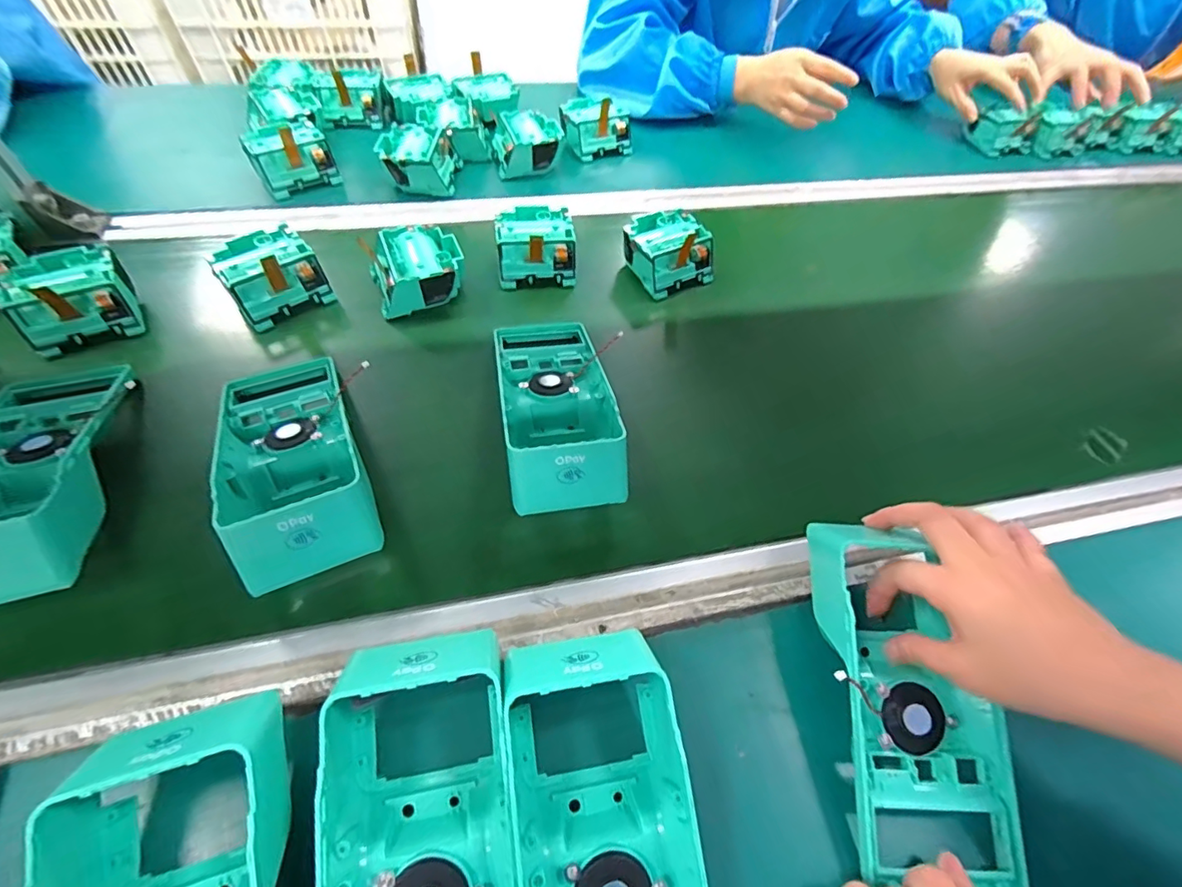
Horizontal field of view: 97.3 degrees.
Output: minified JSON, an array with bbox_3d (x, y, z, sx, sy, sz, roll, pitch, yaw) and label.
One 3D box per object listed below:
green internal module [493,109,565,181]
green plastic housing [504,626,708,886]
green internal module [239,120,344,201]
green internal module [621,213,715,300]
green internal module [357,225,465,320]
[{"bbox_3d":[-0.073,-0.355,0.616,0.077,0.043,0.074,-8,54,-10],"label":"green internal module"},{"bbox_3d":[0.007,0.193,0.245,0.083,0.056,0.191,-6,67,-9],"label":"green plastic housing"},{"bbox_3d":[-0.321,-0.304,0.560,0.079,0.055,0.065,-24,59,-21],"label":"green internal module"},{"bbox_3d":[0.075,-0.191,0.524,0.079,0.047,0.076,-22,58,-19],"label":"green internal module"},{"bbox_3d":[-0.160,-0.163,0.479,0.079,0.039,0.074,-17,57,-17],"label":"green internal module"}]

